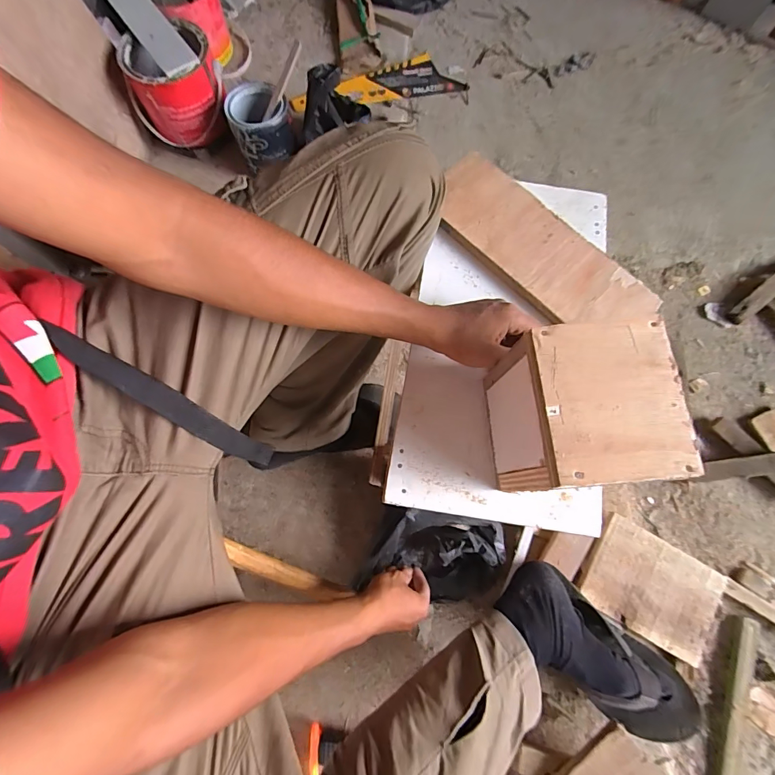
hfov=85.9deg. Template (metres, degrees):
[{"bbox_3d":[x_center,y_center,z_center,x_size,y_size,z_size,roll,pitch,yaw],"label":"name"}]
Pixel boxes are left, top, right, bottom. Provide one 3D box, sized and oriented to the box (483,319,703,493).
[{"bbox_3d":[0.162,0.027,0.373,0.103,0.149,0.116,-4,75,-2],"label":"box"}]

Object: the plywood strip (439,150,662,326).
[{"bbox_3d":[0.178,-0.165,0.495,0.106,0.012,0.281,-43,78,-12],"label":"plywood strip"}]

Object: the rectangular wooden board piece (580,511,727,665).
[{"bbox_3d":[0.404,0.304,0.636,0.201,0.008,0.141,31,78,2],"label":"rectangular wooden board piece"}]

